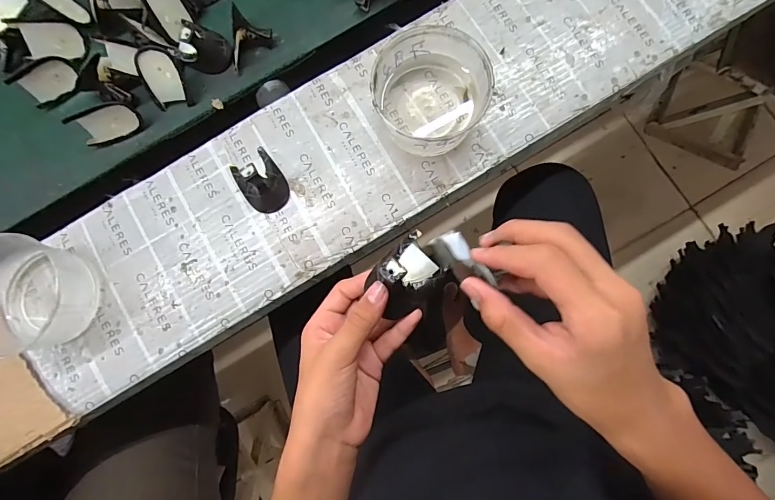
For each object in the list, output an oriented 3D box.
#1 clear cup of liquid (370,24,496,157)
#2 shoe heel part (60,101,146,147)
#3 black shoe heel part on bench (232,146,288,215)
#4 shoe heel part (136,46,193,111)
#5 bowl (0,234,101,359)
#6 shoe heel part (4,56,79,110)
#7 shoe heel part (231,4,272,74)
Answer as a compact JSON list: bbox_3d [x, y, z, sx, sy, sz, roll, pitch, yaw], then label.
[{"bbox_3d":[0.046,-0.164,0.413,0.109,0.059,0.108,0,83,1],"label":"clear cup of liquid"},{"bbox_3d":[-0.321,-0.146,0.457,0.068,0.046,0.023,-23,46,-7],"label":"shoe heel part"},{"bbox_3d":[-0.140,-0.077,0.416,0.047,0.045,0.068,-35,83,-3],"label":"black shoe heel part on bench"},{"bbox_3d":[-0.258,-0.199,0.455,0.045,0.045,0.052,-12,83,0],"label":"shoe heel part"},{"bbox_3d":[-0.362,0.044,0.399,0.112,0.057,0.109,0,83,1],"label":"bowl"},{"bbox_3d":[-0.398,-0.199,0.467,0.063,0.046,0.013,-39,52,-10],"label":"shoe heel part"},{"bbox_3d":[-0.163,-0.245,0.467,0.045,0.042,0.063,11,83,3],"label":"shoe heel part"}]

